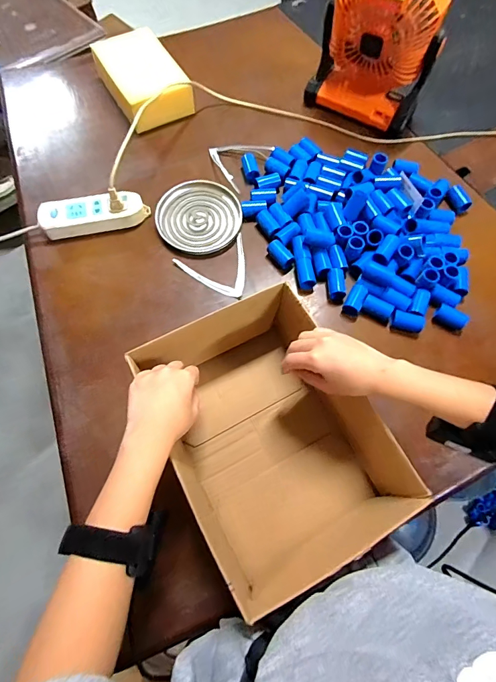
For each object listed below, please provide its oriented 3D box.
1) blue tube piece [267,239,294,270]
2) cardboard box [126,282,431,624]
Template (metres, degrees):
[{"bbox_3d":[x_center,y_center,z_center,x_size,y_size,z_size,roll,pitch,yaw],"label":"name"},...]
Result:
[{"bbox_3d":[0.055,-0.144,0.637,0.025,0.023,0.049,-36,73,-17],"label":"blue tube piece"},{"bbox_3d":[0.025,0.112,0.462,0.204,0.125,0.313,-27,71,-14],"label":"cardboard box"}]

